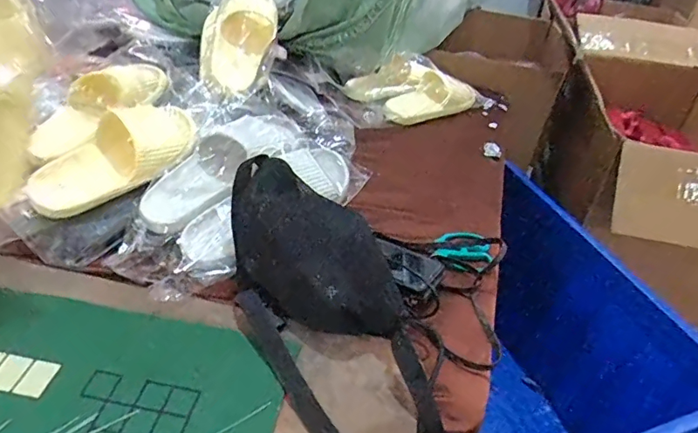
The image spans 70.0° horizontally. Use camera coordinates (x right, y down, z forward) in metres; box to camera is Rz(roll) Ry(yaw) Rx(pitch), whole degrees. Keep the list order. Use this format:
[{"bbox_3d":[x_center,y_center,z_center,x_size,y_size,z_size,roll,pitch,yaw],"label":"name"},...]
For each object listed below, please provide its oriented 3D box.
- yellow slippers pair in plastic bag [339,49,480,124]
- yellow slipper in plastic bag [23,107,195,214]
[{"bbox_3d":[0.142,-0.286,1.100,0.263,0.096,0.158,-14,42,-26],"label":"yellow slippers pair in plastic bag"},{"bbox_3d":[-0.314,-0.085,0.688,0.241,0.090,0.079,-36,53,-23],"label":"yellow slipper in plastic bag"}]

